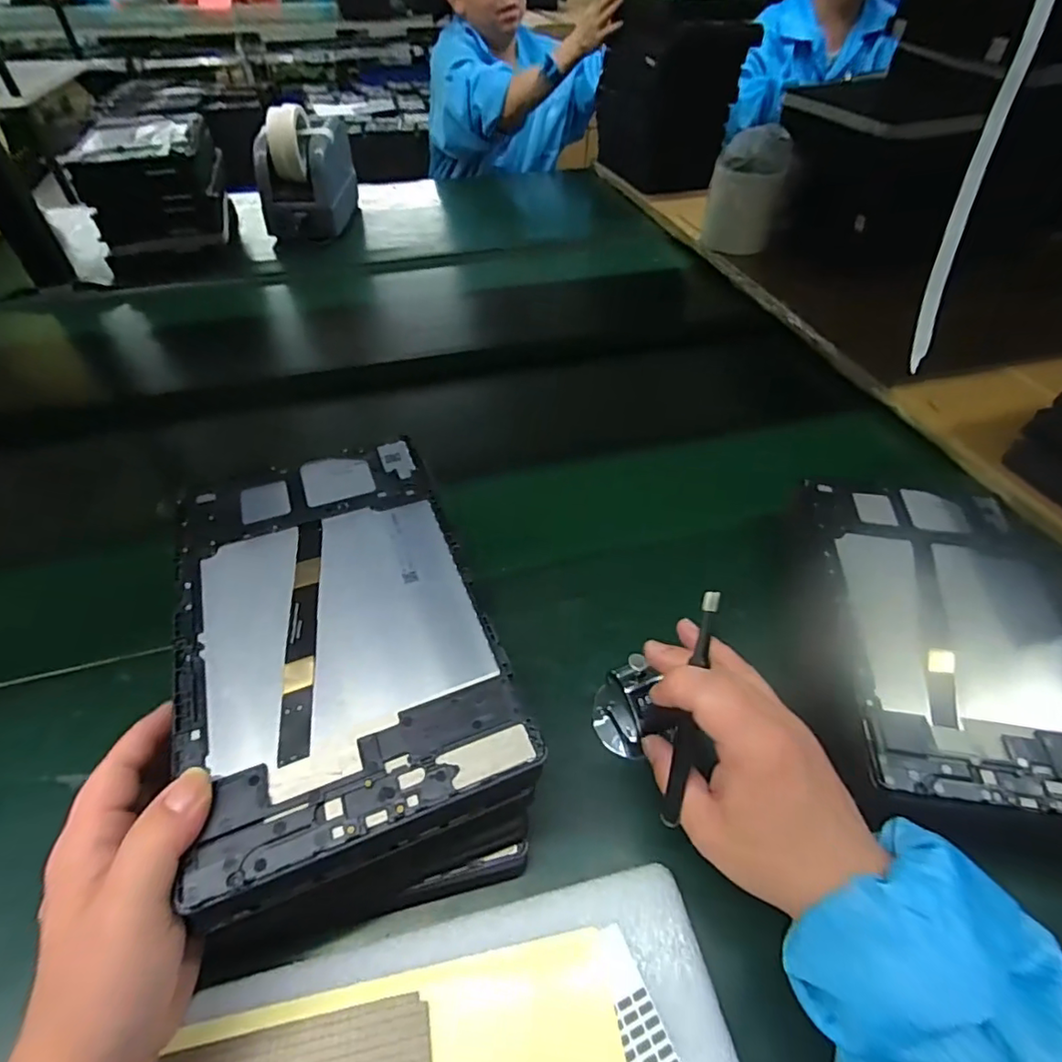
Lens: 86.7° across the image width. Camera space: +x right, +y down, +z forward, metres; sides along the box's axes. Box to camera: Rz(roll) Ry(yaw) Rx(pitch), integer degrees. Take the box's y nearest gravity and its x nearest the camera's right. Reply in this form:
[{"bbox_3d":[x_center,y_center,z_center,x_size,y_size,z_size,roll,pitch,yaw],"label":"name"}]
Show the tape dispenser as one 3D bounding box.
[{"bbox_3d":[-0.360,-0.582,0.900,0.108,0.155,0.187,3,47,2],"label":"tape dispenser"}]

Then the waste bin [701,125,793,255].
[{"bbox_3d":[0.305,-0.476,0.794,0.104,0.131,0.085,14,49,12],"label":"waste bin"}]

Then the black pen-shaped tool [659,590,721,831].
[{"bbox_3d":[0.083,0.092,0.290,0.010,0.008,0.121,11,89,9],"label":"black pen-shaped tool"}]

